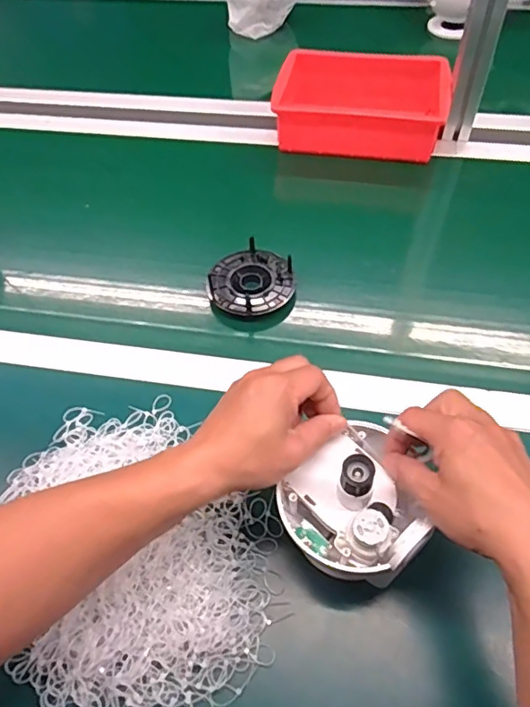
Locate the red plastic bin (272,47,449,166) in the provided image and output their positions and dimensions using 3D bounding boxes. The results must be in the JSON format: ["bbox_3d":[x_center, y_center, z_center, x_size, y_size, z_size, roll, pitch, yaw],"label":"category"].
[{"bbox_3d":[0.142,-0.371,0.791,0.243,0.073,0.166,9,56,10],"label":"red plastic bin"}]

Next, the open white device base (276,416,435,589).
[{"bbox_3d":[0.073,0.109,0.394,0.109,0.059,0.102,-2,55,3],"label":"open white device base"}]

